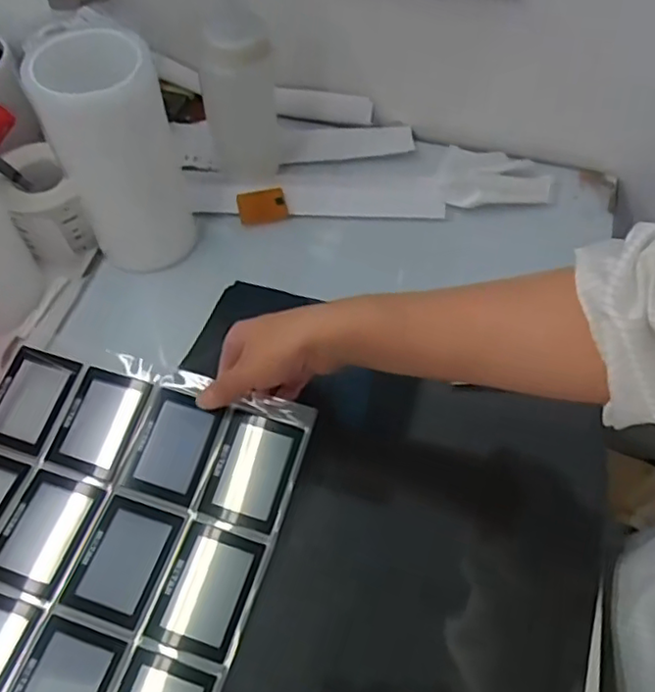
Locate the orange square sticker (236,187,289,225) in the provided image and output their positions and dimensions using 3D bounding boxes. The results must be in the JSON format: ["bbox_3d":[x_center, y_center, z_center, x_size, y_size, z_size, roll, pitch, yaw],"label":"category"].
[{"bbox_3d":[-0.069,-0.150,0.663,0.050,0.004,0.034,-11,83,0],"label":"orange square sticker"}]

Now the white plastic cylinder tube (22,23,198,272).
[{"bbox_3d":[-0.188,-0.173,0.571,0.101,0.215,0.086,-16,59,-11],"label":"white plastic cylinder tube"}]

